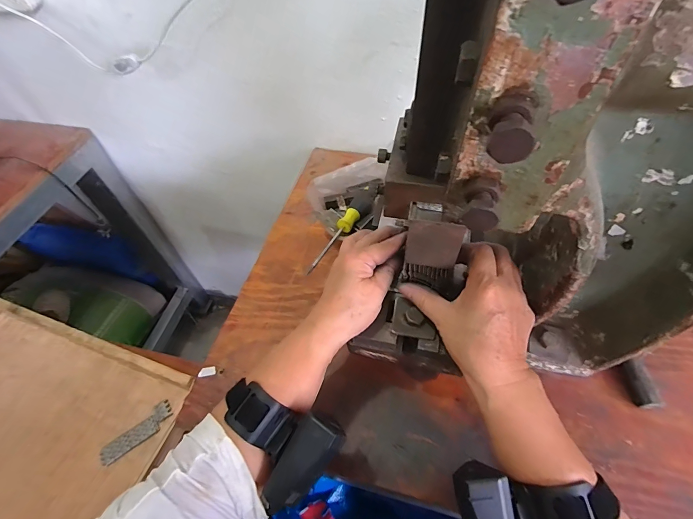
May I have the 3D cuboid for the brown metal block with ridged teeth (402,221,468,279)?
[{"bbox_3d":[0.072,-0.006,0.294,0.041,0.086,0.012,12,58,10],"label":"brown metal block with ridged teeth"}]

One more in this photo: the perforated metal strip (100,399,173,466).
[{"bbox_3d":[-0.245,0.204,0.408,0.082,0.006,0.024,-39,61,-22],"label":"perforated metal strip"}]

